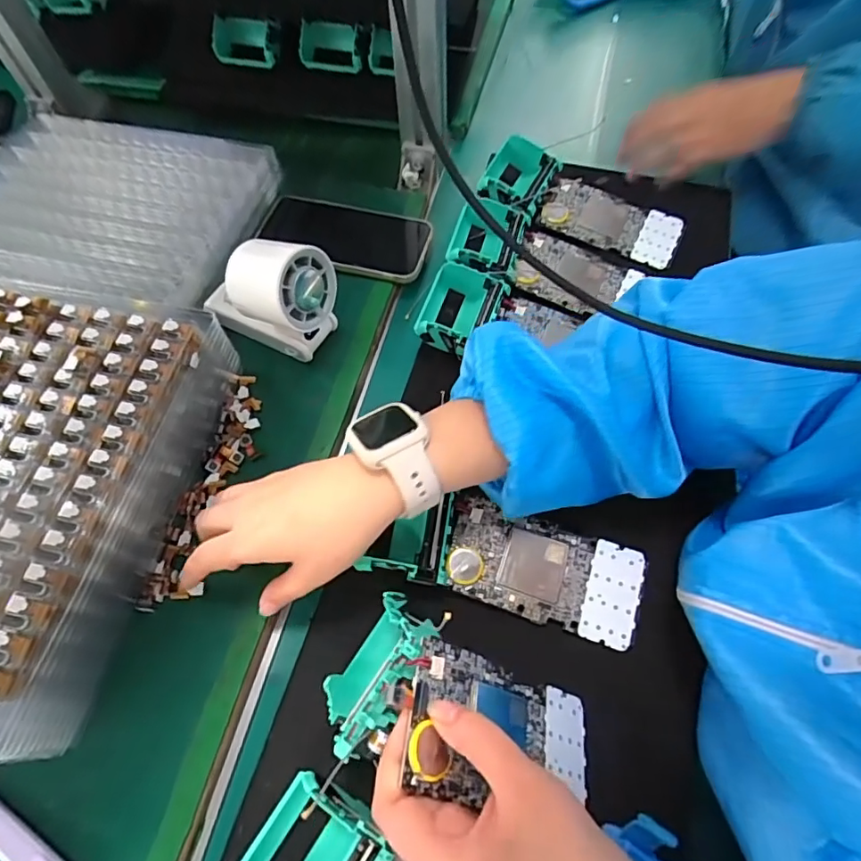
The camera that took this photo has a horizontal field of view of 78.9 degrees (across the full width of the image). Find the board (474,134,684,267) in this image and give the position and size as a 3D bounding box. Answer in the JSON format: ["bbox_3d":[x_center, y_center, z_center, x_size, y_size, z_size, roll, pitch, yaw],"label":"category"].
[{"bbox_3d":[0.140,-0.214,0.486,0.191,0.027,0.077,22,66,10],"label":"board"}]

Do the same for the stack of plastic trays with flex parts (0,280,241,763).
[{"bbox_3d":[-0.287,0.027,0.346,0.213,0.061,0.274,10,64,4],"label":"stack of plastic trays with flex parts"}]

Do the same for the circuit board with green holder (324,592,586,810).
[{"bbox_3d":[0.019,0.145,0.283,0.149,0.082,0.079,15,65,6],"label":"circuit board with green holder"}]

